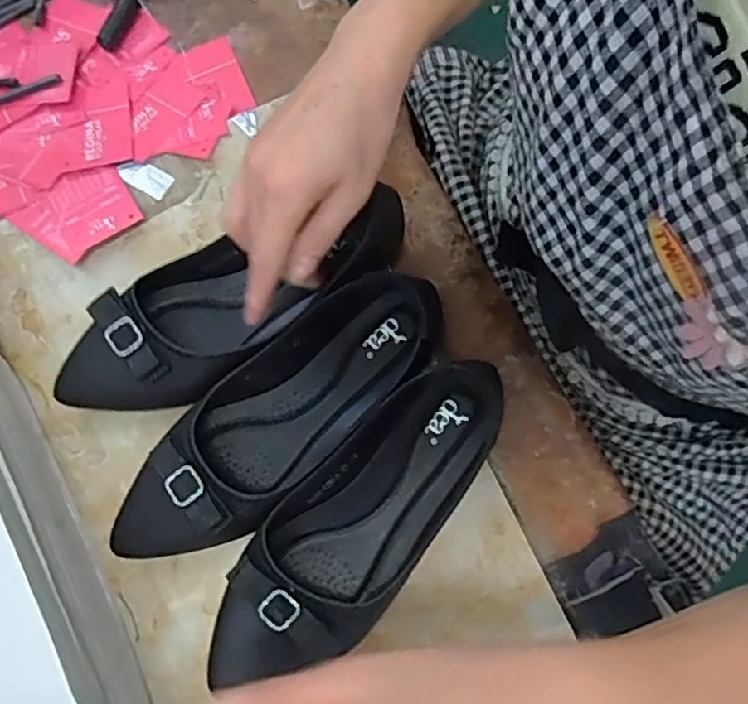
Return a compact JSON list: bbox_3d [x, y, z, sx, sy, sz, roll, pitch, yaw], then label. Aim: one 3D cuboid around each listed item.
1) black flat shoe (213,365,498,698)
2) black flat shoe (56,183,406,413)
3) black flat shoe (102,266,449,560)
[{"bbox_3d":[-0.007,0.103,0.401,0.084,0.045,0.230,39,80,7],"label":"black flat shoe"},{"bbox_3d":[-0.090,-0.033,0.419,0.242,0.045,0.085,-26,80,-2],"label":"black flat shoe"},{"bbox_3d":[-0.060,0.038,0.405,0.255,0.062,0.088,-42,82,-9],"label":"black flat shoe"}]

